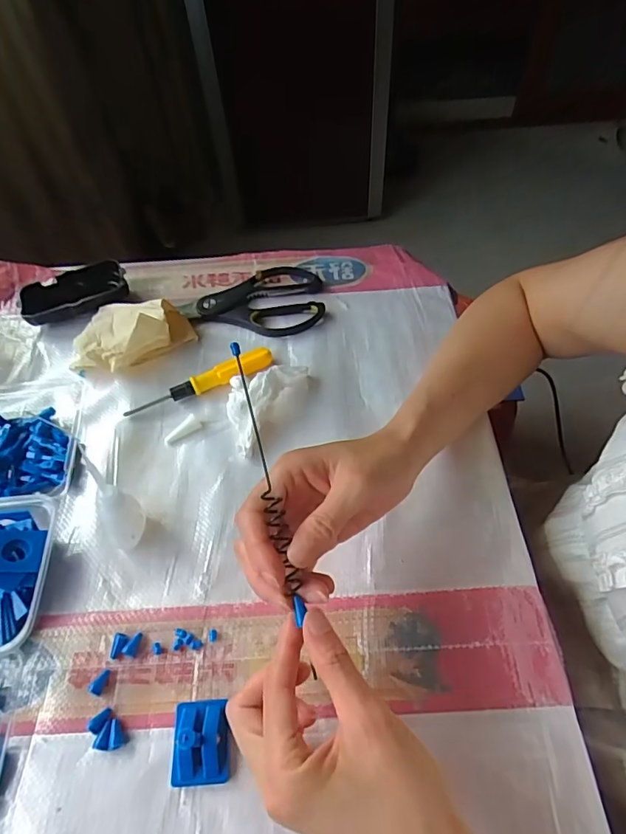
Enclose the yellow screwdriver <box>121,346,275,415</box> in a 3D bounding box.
[{"bbox_3d":[-0.104,-0.031,0.465,0.141,0.018,0.014,-24,57,-13],"label":"yellow screwdriver"}]

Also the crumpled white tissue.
[{"bbox_3d":[-0.045,-0.017,0.439,0.051,0.040,0.098,22,59,18],"label":"crumpled white tissue"}]

